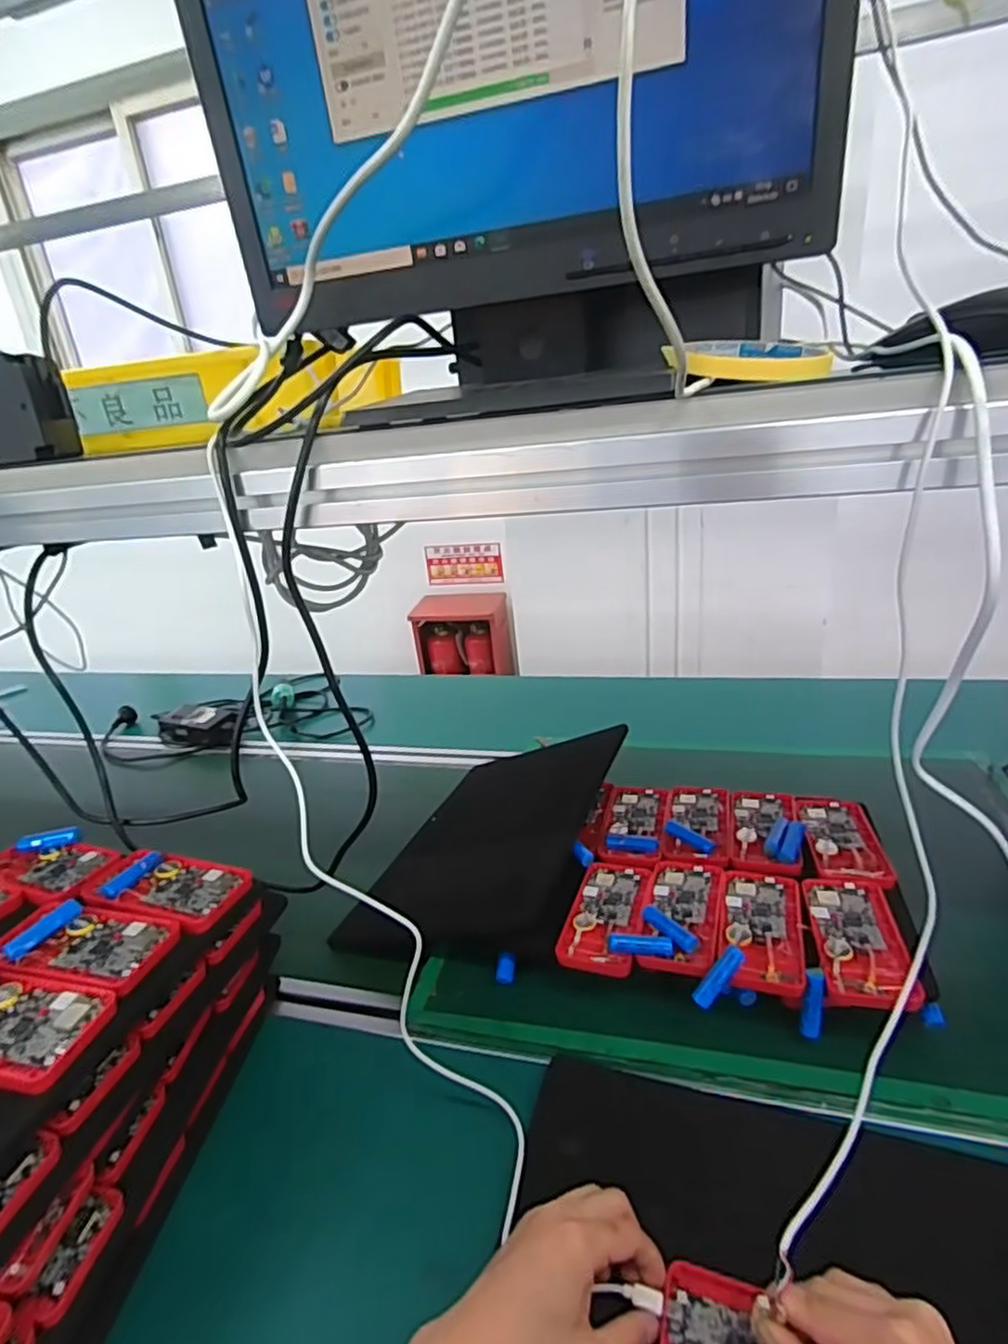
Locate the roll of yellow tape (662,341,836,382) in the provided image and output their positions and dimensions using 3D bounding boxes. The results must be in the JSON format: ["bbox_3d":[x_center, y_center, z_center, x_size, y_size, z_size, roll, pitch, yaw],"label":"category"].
[{"bbox_3d":[0.144,-0.182,0.378,0.083,0.025,0.094,5,25,25],"label":"roll of yellow tape"}]

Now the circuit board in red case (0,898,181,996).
[{"bbox_3d":[-0.301,0.194,0.465,0.122,0.017,0.070,1,24,16],"label":"circuit board in red case"}]

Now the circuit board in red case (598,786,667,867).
[{"bbox_3d":[0.137,0.159,0.687,0.061,0.011,0.129,1,24,16],"label":"circuit board in red case"}]

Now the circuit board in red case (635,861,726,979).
[{"bbox_3d":[0.156,0.209,0.568,0.062,0.013,0.124,3,24,21],"label":"circuit board in red case"}]

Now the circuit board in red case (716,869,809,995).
[{"bbox_3d":[0.214,0.211,0.542,0.064,0.011,0.123,3,24,22],"label":"circuit board in red case"}]

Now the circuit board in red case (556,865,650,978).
[{"bbox_3d":[0.092,0.215,0.578,0.063,0.011,0.124,3,24,21],"label":"circuit board in red case"}]

